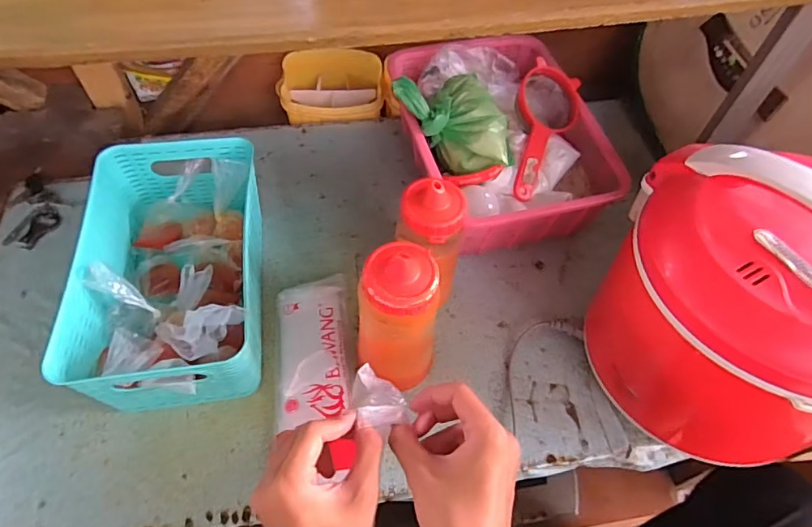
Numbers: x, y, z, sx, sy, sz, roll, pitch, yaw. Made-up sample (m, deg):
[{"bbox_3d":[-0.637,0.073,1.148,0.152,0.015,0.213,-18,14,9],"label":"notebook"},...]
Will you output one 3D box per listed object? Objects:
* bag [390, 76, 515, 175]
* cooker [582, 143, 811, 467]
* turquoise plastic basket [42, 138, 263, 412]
[{"bbox_3d":[0.064,-0.163,0.594,0.114,0.066,0.124,-23,61,-17],"label":"bag"},{"bbox_3d":[0.282,0.032,0.432,0.207,0.221,0.193,1,57,-2],"label":"cooker"},{"bbox_3d":[-0.240,0.000,0.532,0.162,0.119,0.288,-6,57,-7],"label":"turquoise plastic basket"}]

